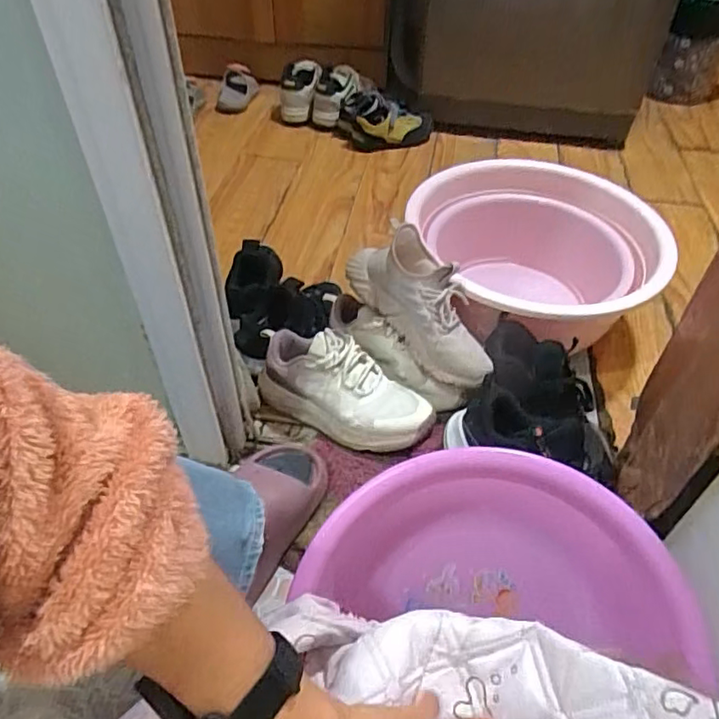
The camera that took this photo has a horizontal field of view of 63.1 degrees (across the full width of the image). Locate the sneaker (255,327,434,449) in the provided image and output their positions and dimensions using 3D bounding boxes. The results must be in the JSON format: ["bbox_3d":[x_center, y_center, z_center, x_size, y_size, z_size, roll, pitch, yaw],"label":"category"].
[{"bbox_3d":[-0.026,0.040,0.776,0.247,0.090,0.095,26,52,21],"label":"sneaker"}]

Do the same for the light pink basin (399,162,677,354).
[{"bbox_3d":[0.280,-0.150,0.938,0.346,0.177,0.373,1,47,-1],"label":"light pink basin"}]

